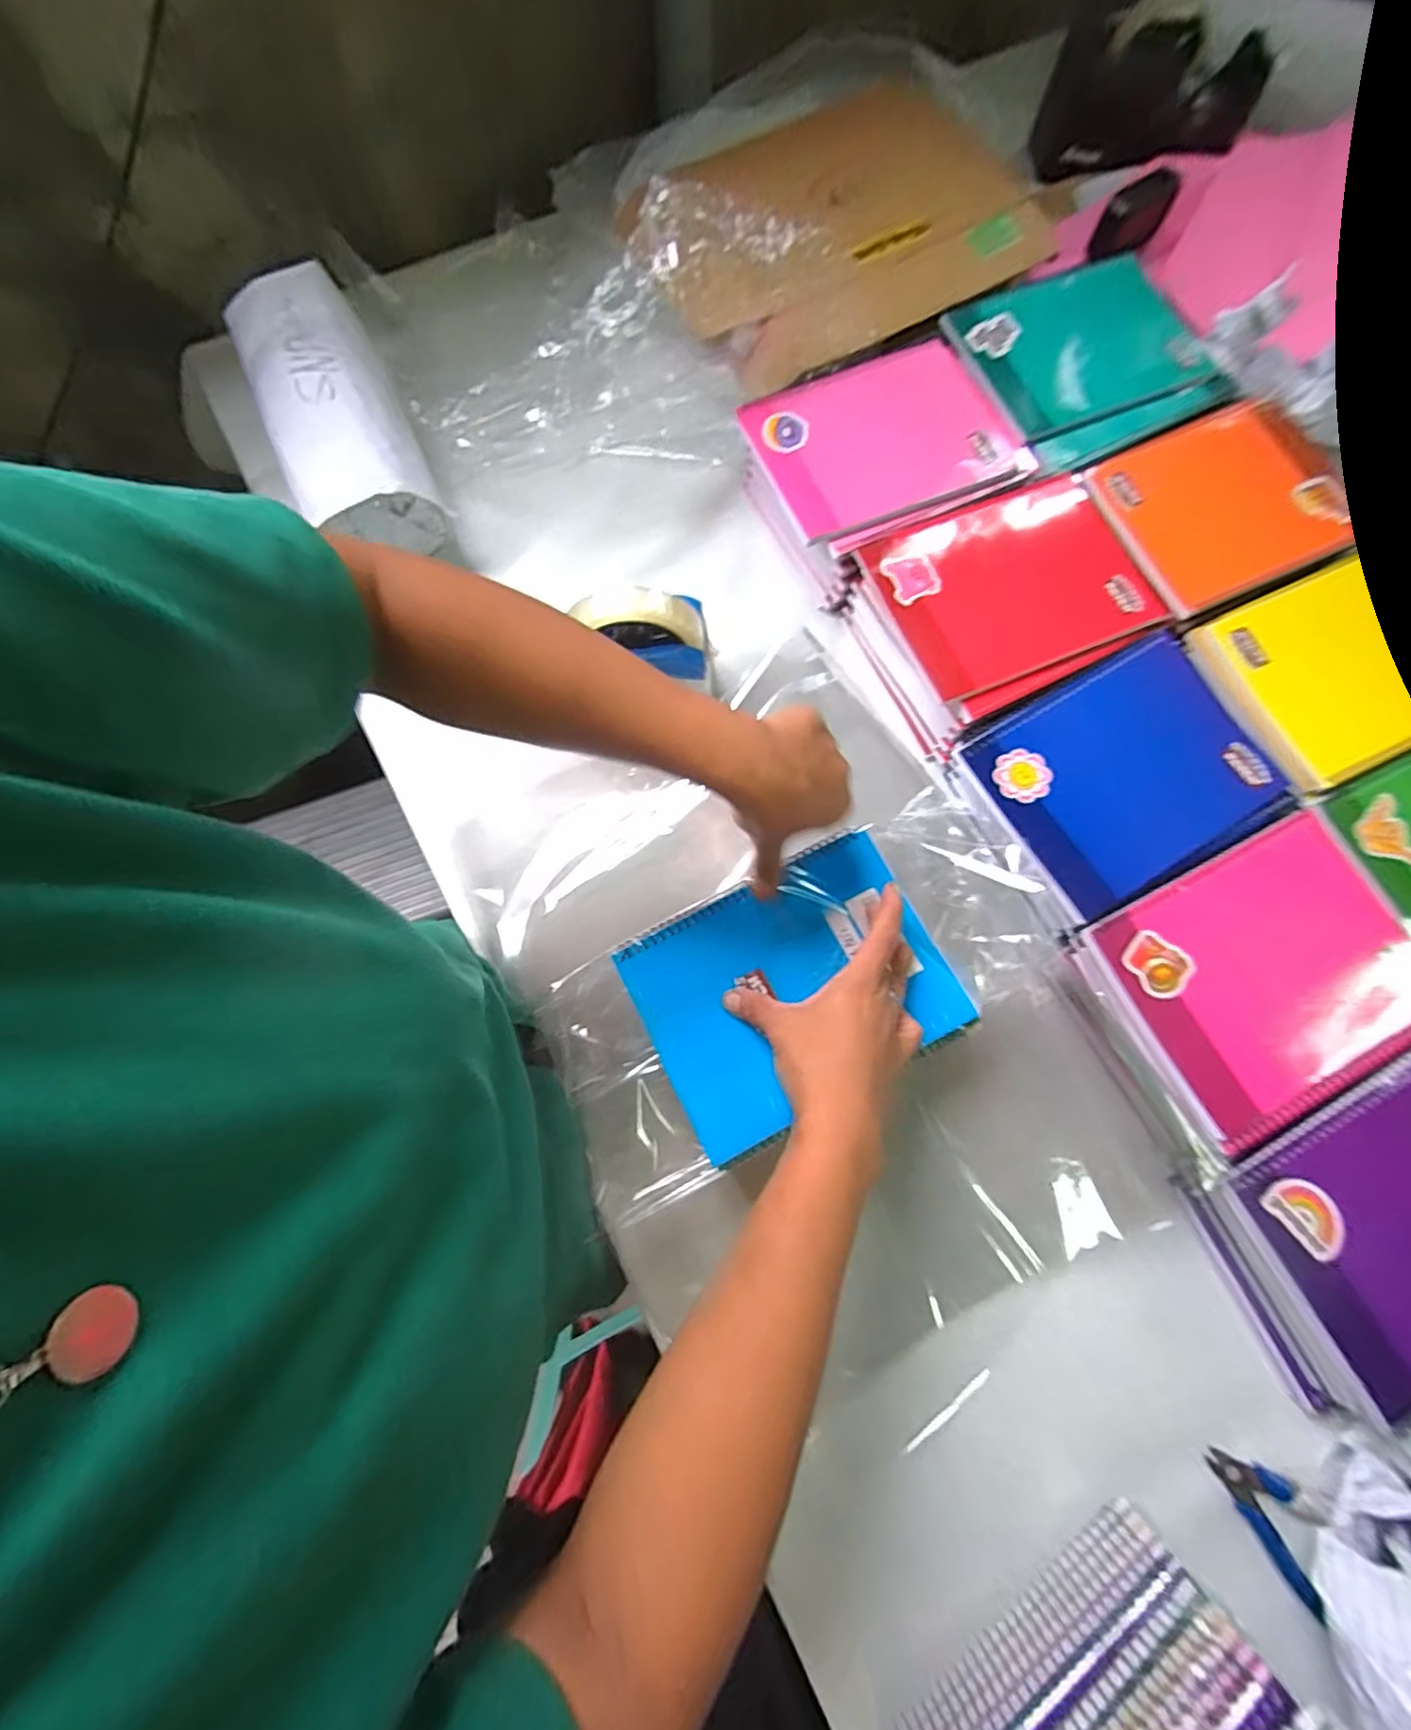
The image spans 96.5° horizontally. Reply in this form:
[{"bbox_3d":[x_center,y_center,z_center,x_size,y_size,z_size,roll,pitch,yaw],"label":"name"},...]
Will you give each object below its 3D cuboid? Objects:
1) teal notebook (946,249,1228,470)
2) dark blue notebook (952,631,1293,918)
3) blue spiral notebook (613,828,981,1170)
[{"bbox_3d":[0.336,-0.443,0.550,0.185,0.024,0.180,-24,77,-7],"label":"teal notebook"},{"bbox_3d":[0.304,-0.071,0.455,0.194,0.006,0.149,-29,78,-8],"label":"dark blue notebook"},{"bbox_3d":[0.058,0.081,0.417,0.194,0.012,0.151,-25,77,-7],"label":"blue spiral notebook"}]

